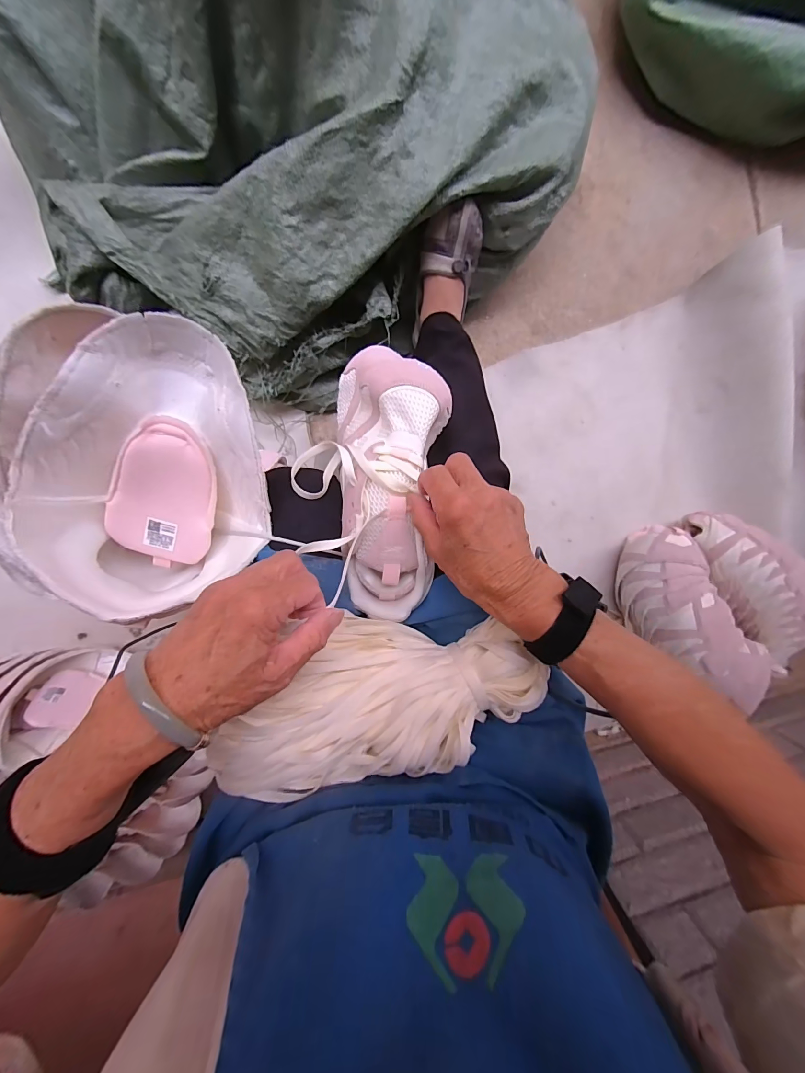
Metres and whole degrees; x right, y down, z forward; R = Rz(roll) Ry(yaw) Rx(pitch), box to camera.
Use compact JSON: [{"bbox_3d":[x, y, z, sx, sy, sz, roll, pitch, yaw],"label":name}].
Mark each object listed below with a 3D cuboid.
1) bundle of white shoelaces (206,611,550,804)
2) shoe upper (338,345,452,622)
[{"bbox_3d":[-0.025,0.139,0.315,0.256,0.072,0.129,-6,97,-5],"label":"bundle of white shoelaces"},{"bbox_3d":[-0.011,-0.050,0.357,0.099,0.080,0.252,0,93,-4],"label":"shoe upper"}]

